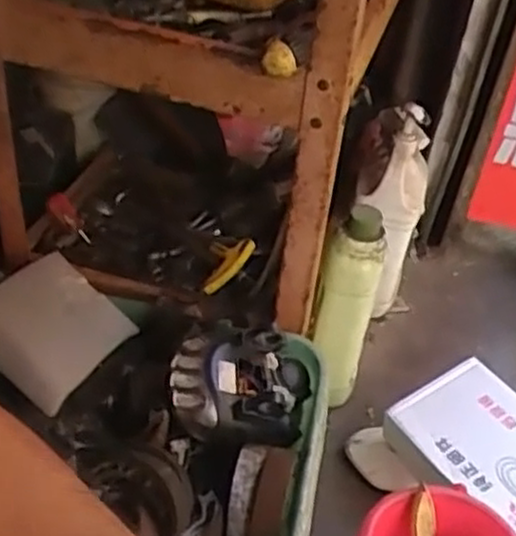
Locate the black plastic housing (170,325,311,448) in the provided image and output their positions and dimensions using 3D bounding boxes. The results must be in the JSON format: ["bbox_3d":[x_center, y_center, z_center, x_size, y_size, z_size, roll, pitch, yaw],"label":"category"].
[{"bbox_3d":[-0.016,0.109,0.756,0.138,0.074,0.114,7,38,0],"label":"black plastic housing"}]

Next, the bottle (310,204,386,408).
[{"bbox_3d":[0.098,0.056,0.881,0.065,0.264,0.057,13,38,8],"label":"bottle"}]

